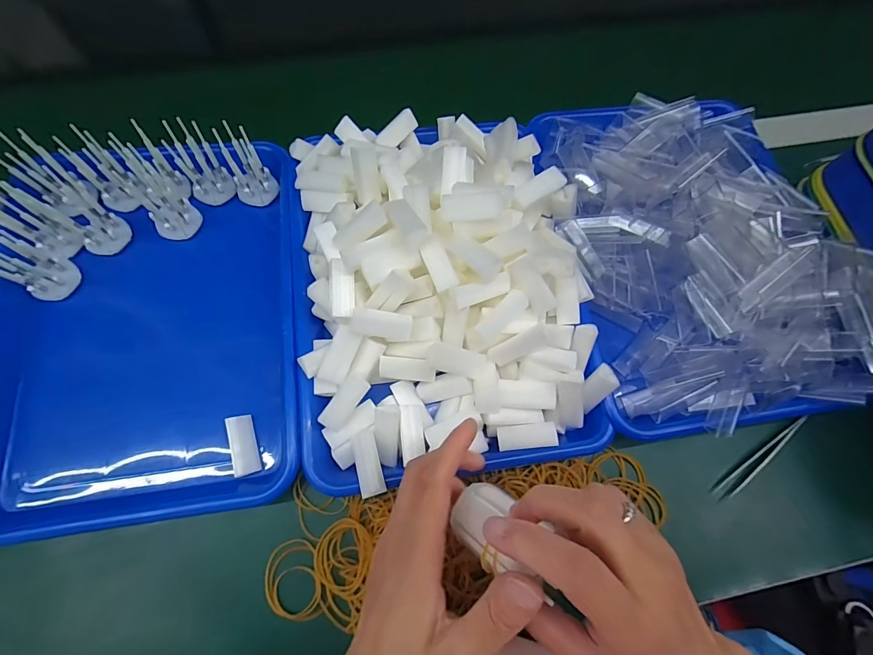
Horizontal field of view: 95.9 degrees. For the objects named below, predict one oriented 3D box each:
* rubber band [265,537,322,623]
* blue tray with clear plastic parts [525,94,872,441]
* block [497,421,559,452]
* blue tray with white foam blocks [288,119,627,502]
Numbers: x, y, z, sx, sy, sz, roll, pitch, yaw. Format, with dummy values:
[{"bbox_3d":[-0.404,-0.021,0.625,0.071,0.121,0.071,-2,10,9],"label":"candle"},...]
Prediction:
[{"bbox_3d":[-0.106,0.186,0.292,0.038,0.006,0.051,-14,71,-5],"label":"rubber band"},{"bbox_3d":[0.228,-0.079,0.357,0.249,0.074,0.326,-9,71,-6],"label":"blue tray with clear plastic parts"},{"bbox_3d":[0.070,0.084,0.305,0.044,0.008,0.019,-4,70,-4],"label":"block"},{"bbox_3d":[0.001,-0.047,0.320,0.237,0.072,0.315,-7,71,-5],"label":"blue tray with white foam blocks"}]

